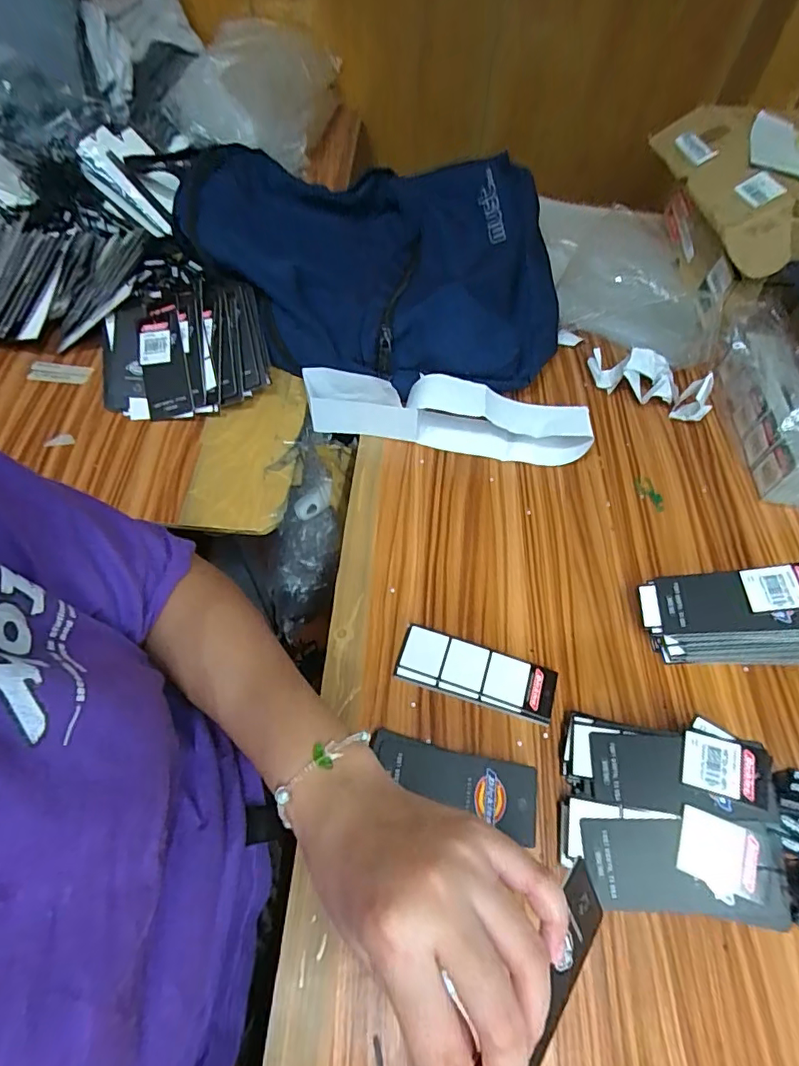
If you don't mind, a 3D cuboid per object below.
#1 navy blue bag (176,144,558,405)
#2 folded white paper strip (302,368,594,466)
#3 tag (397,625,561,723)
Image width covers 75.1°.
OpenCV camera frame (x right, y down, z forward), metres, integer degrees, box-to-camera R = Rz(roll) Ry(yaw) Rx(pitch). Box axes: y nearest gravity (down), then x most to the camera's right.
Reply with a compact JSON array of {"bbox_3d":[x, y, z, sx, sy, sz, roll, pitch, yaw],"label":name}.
[{"bbox_3d":[-0.025,-0.305,0.595,0.408,0.116,0.312,9,57,2],"label":"navy blue bag"},{"bbox_3d":[0.046,-0.120,0.525,0.281,0.042,0.057,10,57,2],"label":"folded white paper strip"},{"bbox_3d":[0.059,0.109,0.401,0.119,0.011,0.042,17,58,7],"label":"tag"}]

